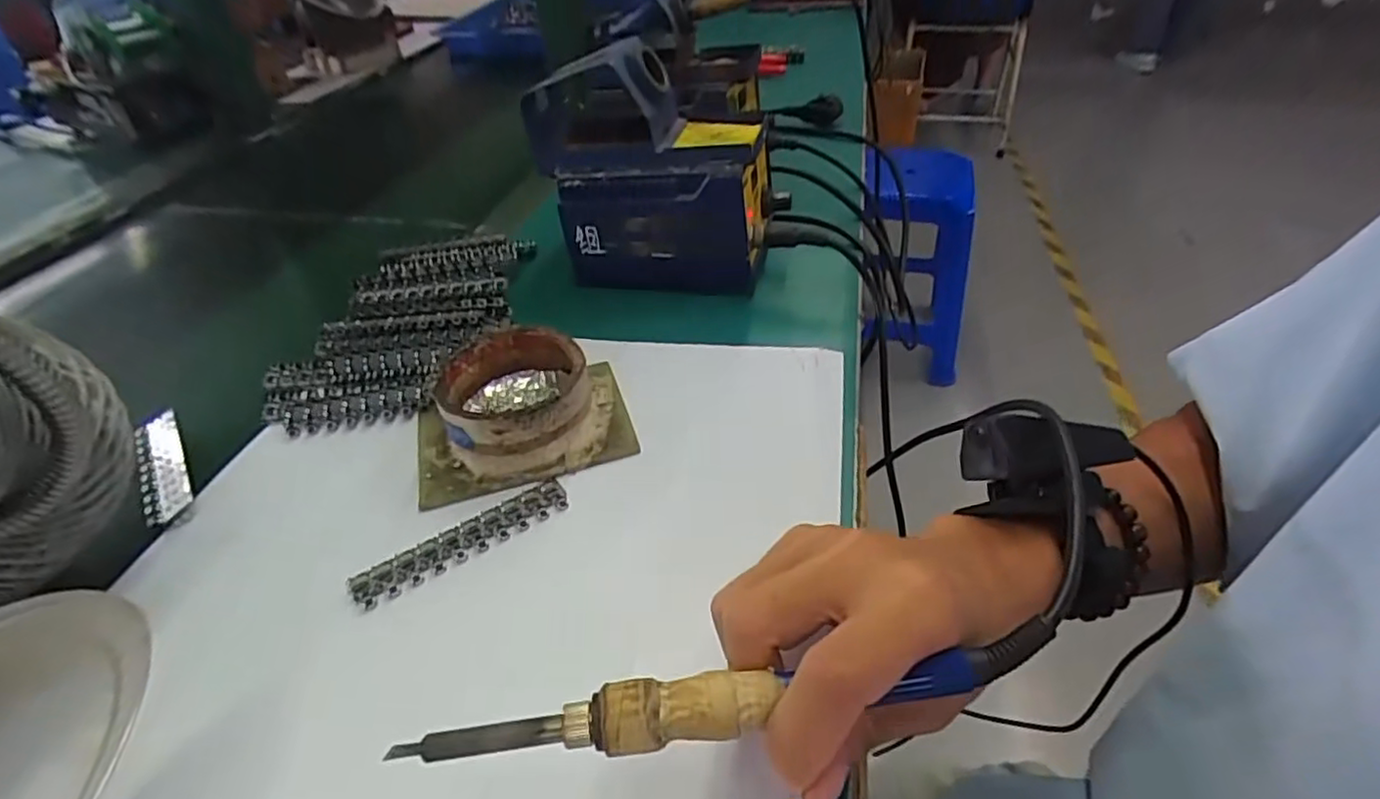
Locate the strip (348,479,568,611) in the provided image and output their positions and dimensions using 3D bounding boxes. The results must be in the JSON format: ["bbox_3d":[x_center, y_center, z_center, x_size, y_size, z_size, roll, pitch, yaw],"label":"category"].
[{"bbox_3d":[-0.114,0.070,0.332,0.107,0.004,0.024,-25,44,-23],"label":"strip"}]

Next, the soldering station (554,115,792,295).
[{"bbox_3d":[-0.014,-0.151,0.511,0.158,0.105,0.084,2,41,6],"label":"soldering station"}]

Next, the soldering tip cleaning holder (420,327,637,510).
[{"bbox_3d":[-0.100,0.000,0.380,0.119,0.045,0.089,-14,41,-12],"label":"soldering tip cleaning holder"}]

